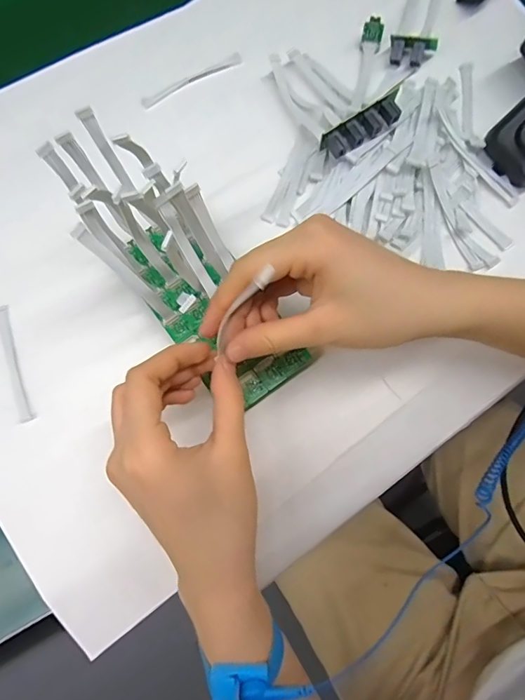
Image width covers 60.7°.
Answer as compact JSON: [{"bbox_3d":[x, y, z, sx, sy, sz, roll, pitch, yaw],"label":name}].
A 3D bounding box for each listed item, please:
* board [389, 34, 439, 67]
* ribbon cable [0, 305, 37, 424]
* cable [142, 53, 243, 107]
[{"bbox_3d":[0.121,-0.241,0.360,0.036,0.017,0.018,6,75,6],"label":"board"},{"bbox_3d":[-0.182,0.009,0.328,0.010,0.004,0.092,-22,74,-2],"label":"ribbon cable"},{"bbox_3d":[-0.060,-0.227,0.376,0.091,0.005,0.012,-27,75,-4],"label":"cable"}]

